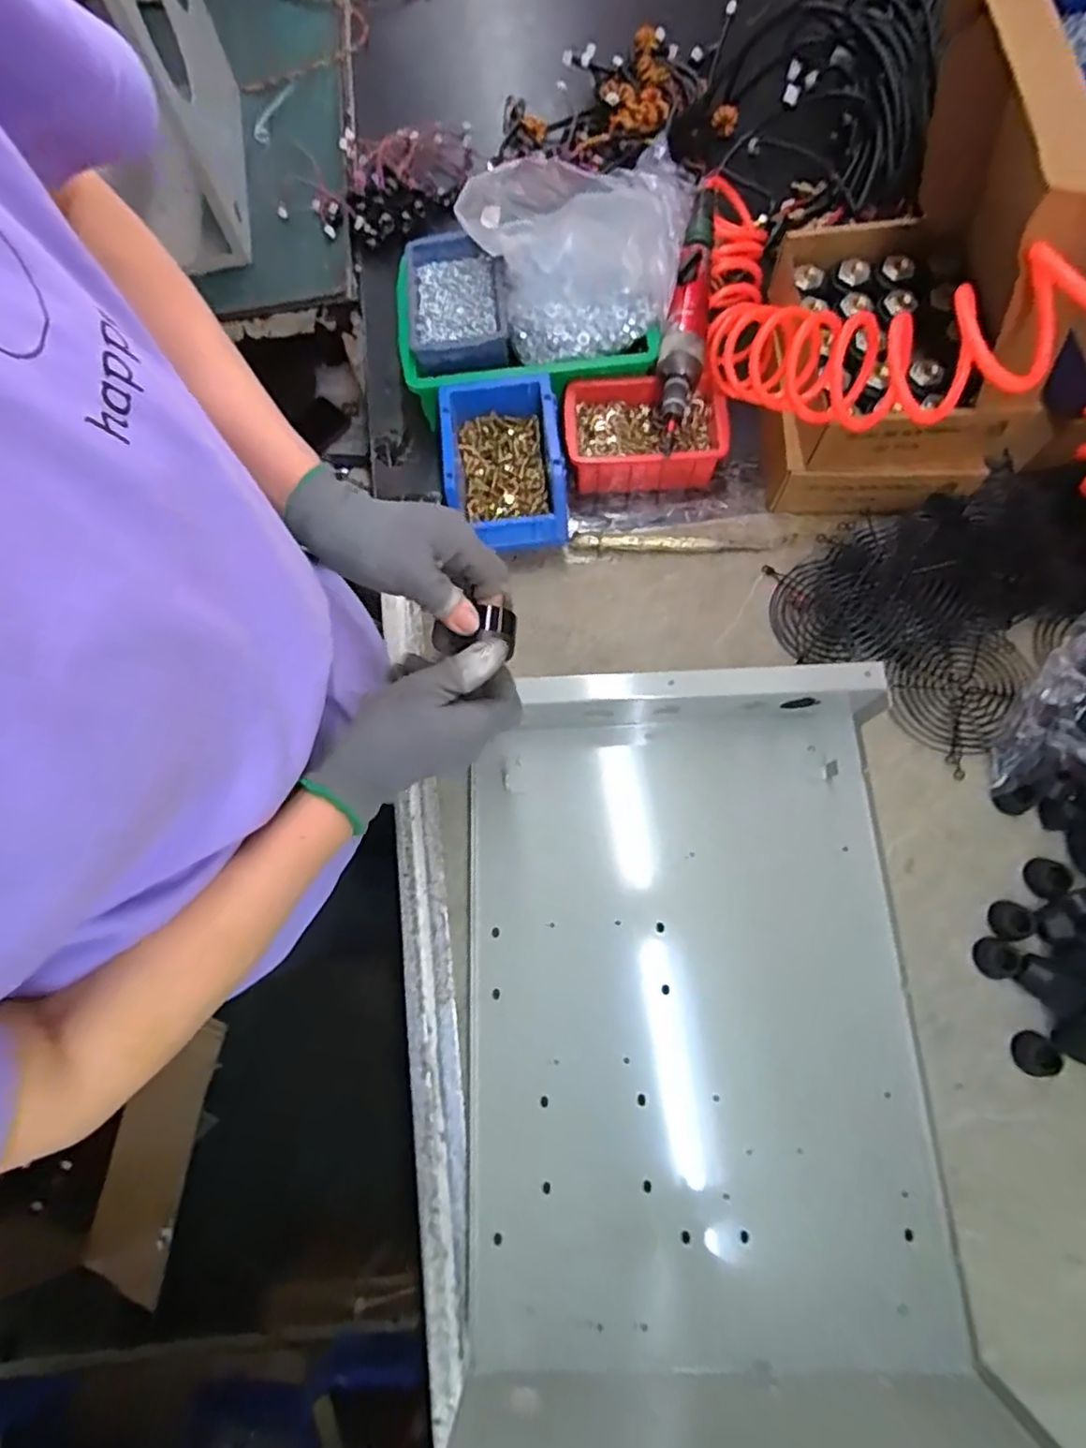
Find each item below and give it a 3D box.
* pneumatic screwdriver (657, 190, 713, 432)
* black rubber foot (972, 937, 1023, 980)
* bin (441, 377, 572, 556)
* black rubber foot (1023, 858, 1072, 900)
[{"bbox_3d":[0.139,-0.396,0.597,0.037,0.046,0.259,11,74,7],"label":"pneumatic screwdriver"},{"bbox_3d":[0.350,0.180,0.488,0.025,0.020,0.029,16,74,8],"label":"black rubber foot"},{"bbox_3d":[-0.038,-0.239,0.601,0.108,0.071,0.145,-6,72,2],"label":"bin"},{"bbox_3d":[0.399,0.122,0.502,0.025,0.016,0.028,-24,73,-4],"label":"black rubber foot"}]

